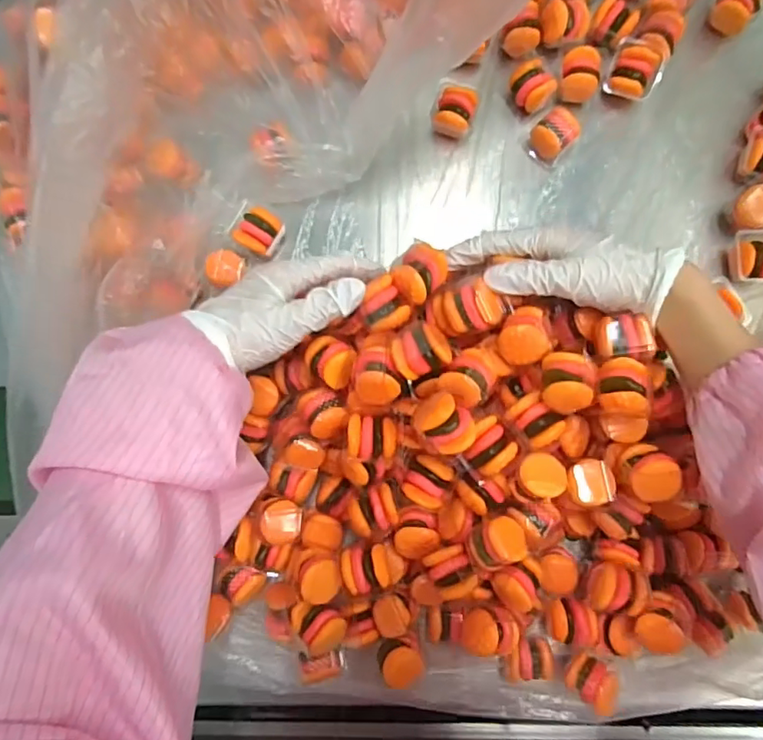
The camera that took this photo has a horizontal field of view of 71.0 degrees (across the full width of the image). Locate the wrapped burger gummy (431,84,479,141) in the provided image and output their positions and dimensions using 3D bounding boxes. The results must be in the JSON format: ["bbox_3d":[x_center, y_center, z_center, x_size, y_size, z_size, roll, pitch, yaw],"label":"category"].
[{"bbox_3d":[0.058,-0.205,0.426,0.032,0.025,0.033,14,81,2],"label":"wrapped burger gummy"}]

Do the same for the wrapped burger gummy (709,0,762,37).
[{"bbox_3d":[0.279,-0.285,0.425,0.031,0.038,0.026,39,83,6],"label":"wrapped burger gummy"}]

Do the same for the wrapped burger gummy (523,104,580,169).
[{"bbox_3d":[0.135,-0.183,0.421,0.033,0.028,0.029,-40,83,-6],"label":"wrapped burger gummy"}]

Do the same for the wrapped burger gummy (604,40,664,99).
[{"bbox_3d":[0.200,-0.237,0.422,0.035,0.036,0.035,19,81,3],"label":"wrapped burger gummy"}]

